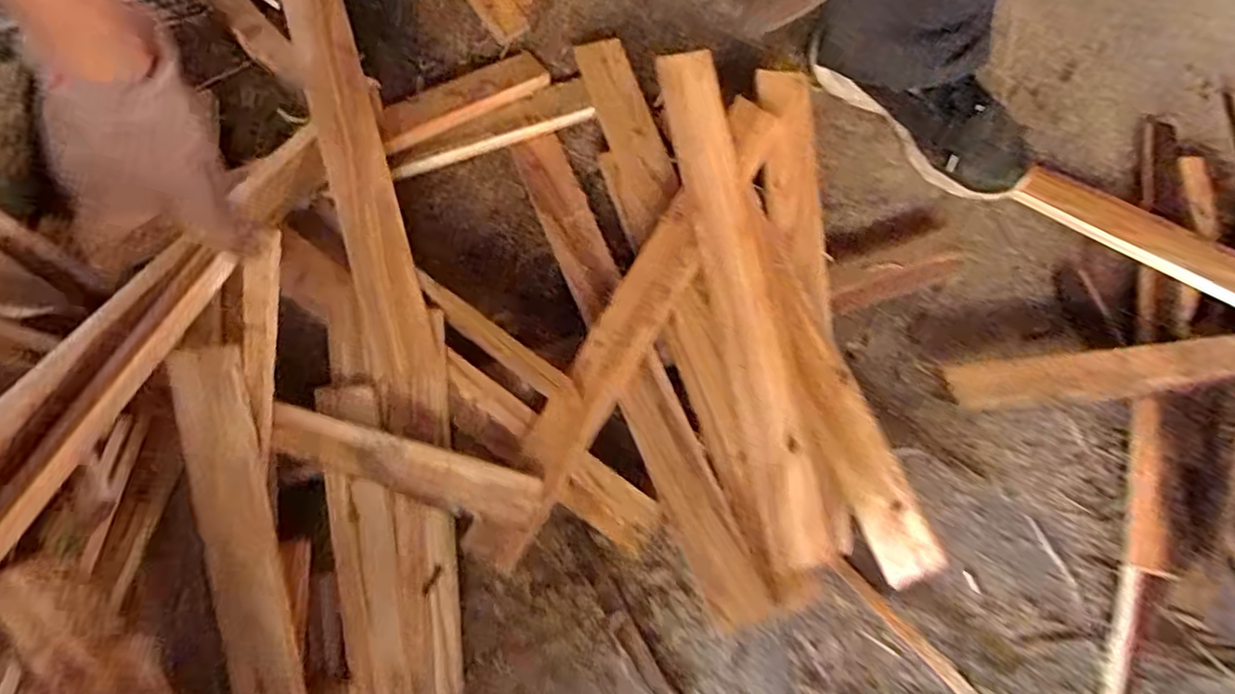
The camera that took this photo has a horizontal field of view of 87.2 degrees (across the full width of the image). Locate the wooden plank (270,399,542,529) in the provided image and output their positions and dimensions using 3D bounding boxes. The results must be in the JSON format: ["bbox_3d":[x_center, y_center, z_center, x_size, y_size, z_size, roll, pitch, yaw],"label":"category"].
[{"bbox_3d":[-0.181,0.104,0.561,0.228,0.014,0.053,20,102,-6],"label":"wooden plank"}]

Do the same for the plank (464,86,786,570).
[{"bbox_3d":[0.012,-0.022,0.601,0.054,0.019,0.489,31,84,-1],"label":"plank"}]

